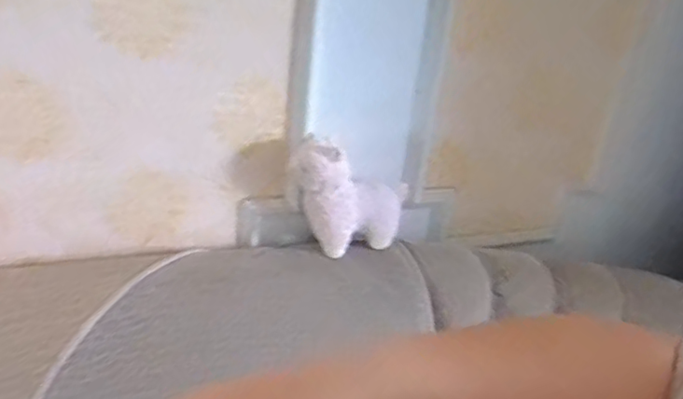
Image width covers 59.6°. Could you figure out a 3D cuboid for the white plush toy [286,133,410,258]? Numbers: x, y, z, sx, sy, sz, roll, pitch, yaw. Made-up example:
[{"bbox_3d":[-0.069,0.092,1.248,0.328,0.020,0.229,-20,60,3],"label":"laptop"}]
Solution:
[{"bbox_3d":[0.014,-0.006,1.119,0.229,0.209,0.126,5,24,-5],"label":"white plush toy"}]

